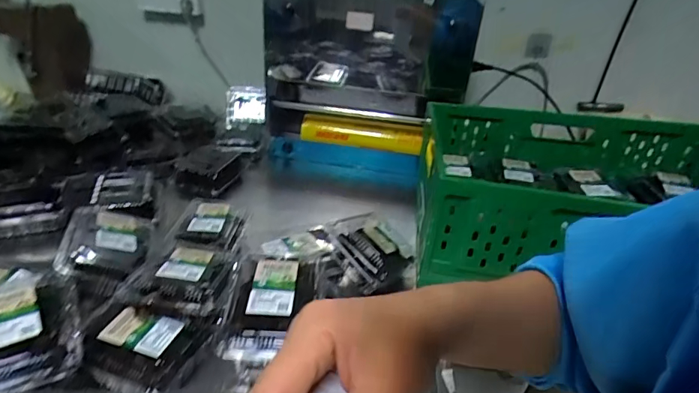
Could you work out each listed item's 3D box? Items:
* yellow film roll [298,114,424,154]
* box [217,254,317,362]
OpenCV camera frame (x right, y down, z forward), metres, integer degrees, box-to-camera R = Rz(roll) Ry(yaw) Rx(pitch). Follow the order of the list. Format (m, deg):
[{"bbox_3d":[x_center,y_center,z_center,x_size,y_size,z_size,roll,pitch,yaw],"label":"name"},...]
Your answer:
[{"bbox_3d":[0.036,-0.162,1.180,0.341,0.080,0.072,6,30,3],"label":"yellow film roll"},{"bbox_3d":[-0.105,0.136,0.574,0.108,0.039,0.171,3,30,-2],"label":"box"}]

